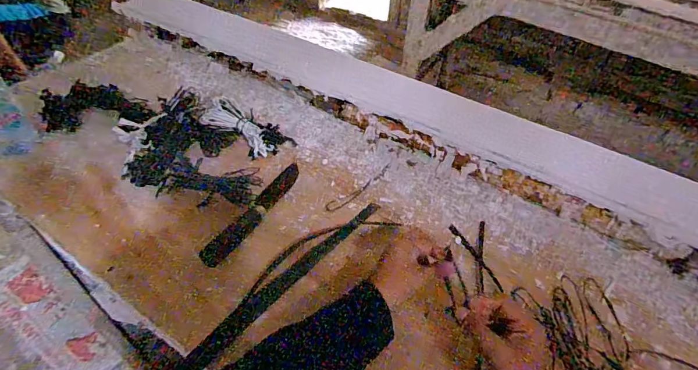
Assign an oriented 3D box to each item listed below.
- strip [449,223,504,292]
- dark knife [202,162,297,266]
[{"bbox_3d":[0.175,0.098,0.544,0.012,0.005,0.115,-17,50,-19],"label":"strip"},{"bbox_3d":[-0.132,0.036,0.566,0.030,0.006,0.207,23,49,17],"label":"dark knife"}]

